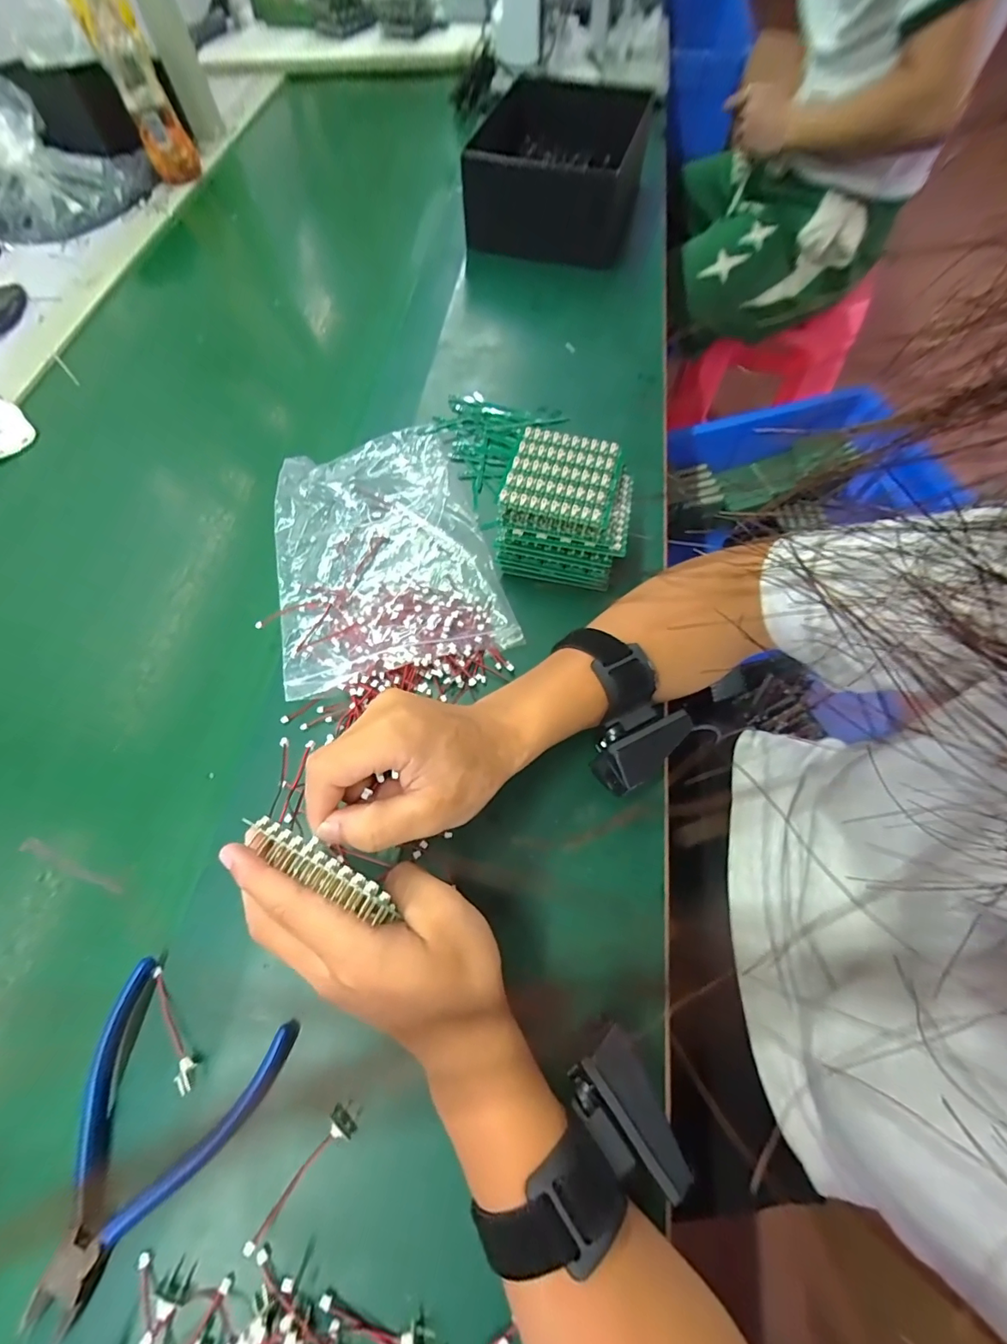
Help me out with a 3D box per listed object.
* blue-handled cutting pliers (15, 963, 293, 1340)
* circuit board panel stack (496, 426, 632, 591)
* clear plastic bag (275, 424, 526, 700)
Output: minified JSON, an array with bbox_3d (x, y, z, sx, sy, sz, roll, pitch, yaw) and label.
[{"bbox_3d":[-0.185,0.240,0.246,0.102,0.020,0.133,17,67,11],"label":"blue-handled cutting pliers"},{"bbox_3d":[0.051,-0.129,0.376,0.094,0.063,0.097,11,66,8],"label":"circuit board panel stack"},{"bbox_3d":[-0.104,-0.107,0.398,0.167,0.022,0.239,-18,65,-5],"label":"clear plastic bag"}]

